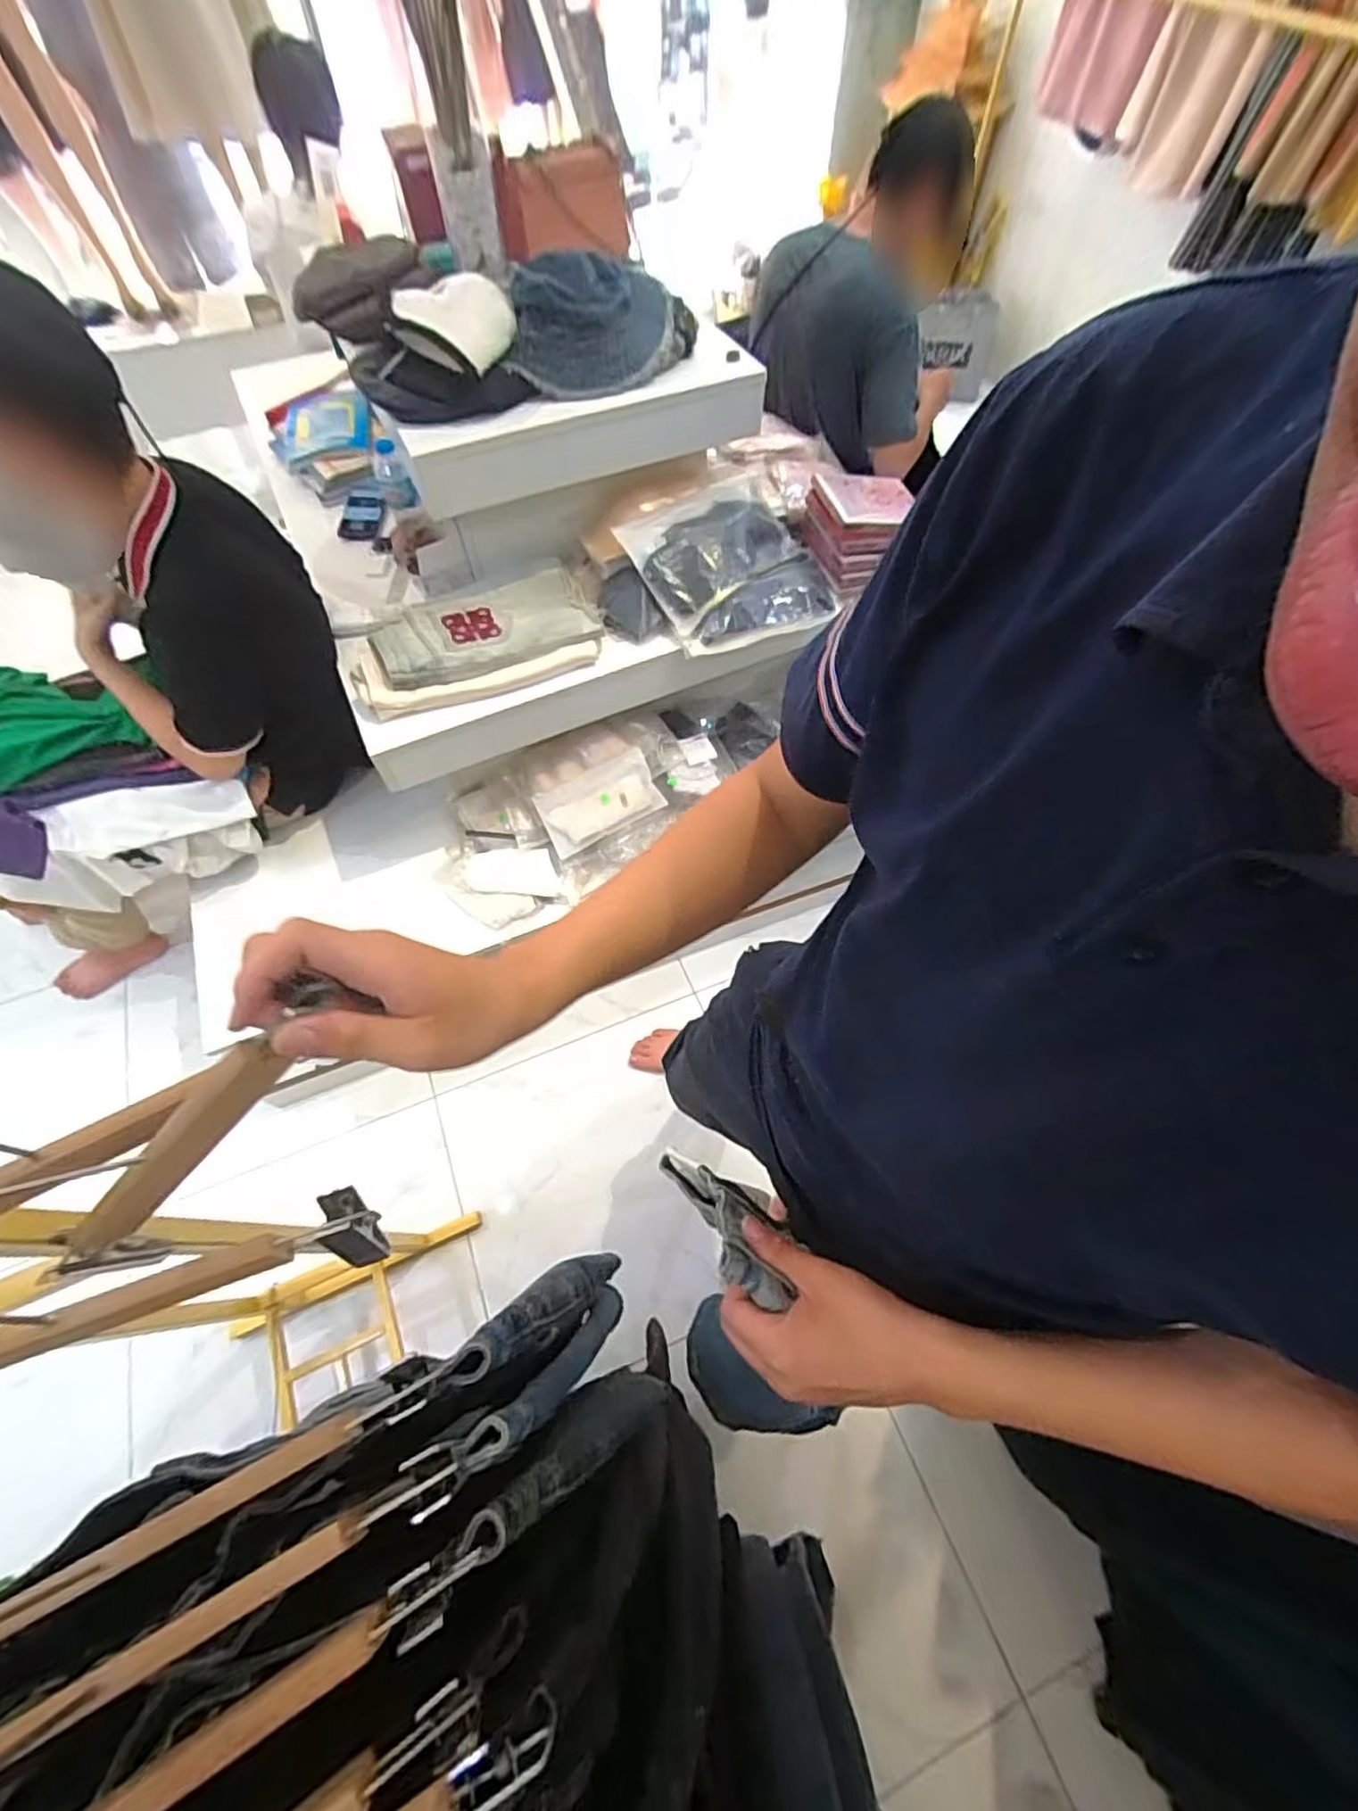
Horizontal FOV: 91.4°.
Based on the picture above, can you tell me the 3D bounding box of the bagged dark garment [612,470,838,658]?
[{"bbox_3d":[0.087,-0.640,1.243,0.353,0.083,0.323,-20,89,-10],"label":"bagged dark garment"}]

